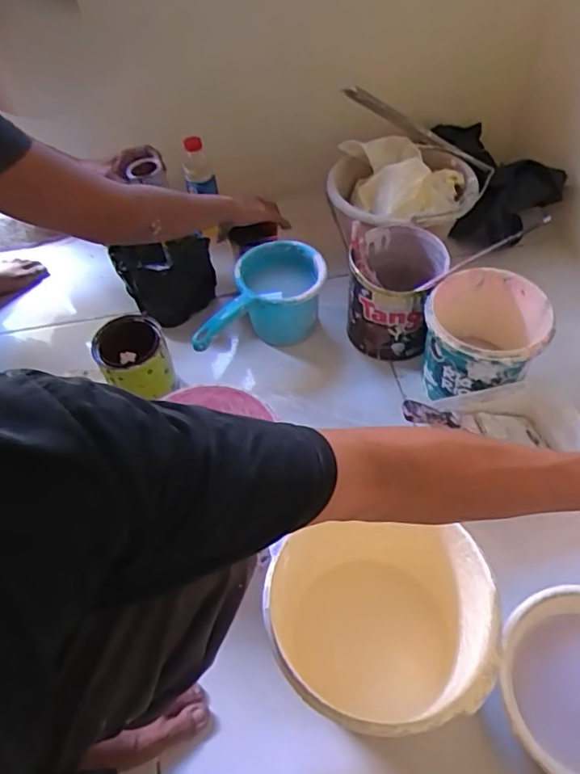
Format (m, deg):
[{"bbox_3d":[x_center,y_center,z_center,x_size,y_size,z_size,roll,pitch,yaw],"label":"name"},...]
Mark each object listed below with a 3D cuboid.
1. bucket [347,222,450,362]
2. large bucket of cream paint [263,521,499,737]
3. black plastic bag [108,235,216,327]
[{"bbox_3d":[0.169,-0.158,0.905,0.144,0.158,0.154,7,55,9],"label":"bucket"},{"bbox_3d":[0.091,0.245,0.590,0.203,0.189,0.212,-2,54,3],"label":"large bucket of cream paint"},{"bbox_3d":[-0.224,-0.182,0.980,0.171,0.124,0.079,-3,54,2],"label":"black plastic bag"}]

